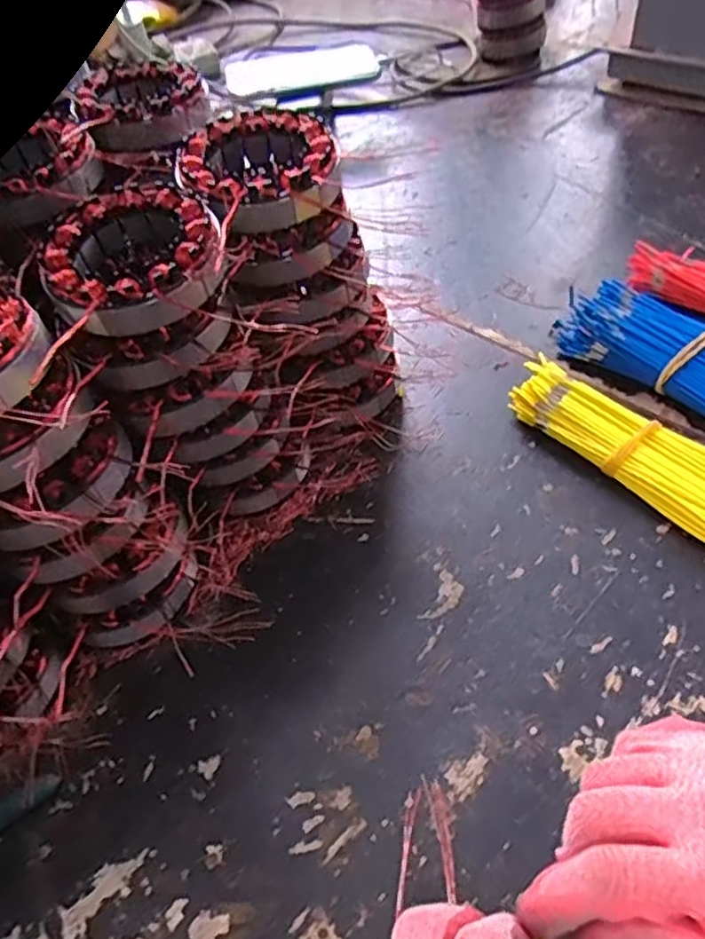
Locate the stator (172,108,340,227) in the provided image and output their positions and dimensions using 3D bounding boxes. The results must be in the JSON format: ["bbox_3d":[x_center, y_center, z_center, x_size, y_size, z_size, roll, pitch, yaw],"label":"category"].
[{"bbox_3d":[-0.050,-0.165,0.376,0.080,0.030,0.080,-12,50,-4],"label":"stator"}]

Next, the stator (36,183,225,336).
[{"bbox_3d":[-0.108,-0.104,0.340,0.085,0.028,0.091,-15,50,-6],"label":"stator"}]

